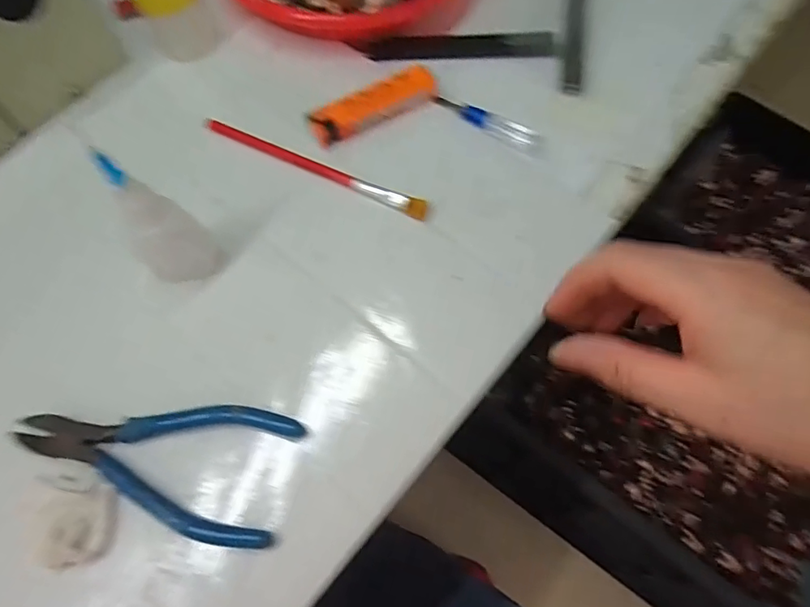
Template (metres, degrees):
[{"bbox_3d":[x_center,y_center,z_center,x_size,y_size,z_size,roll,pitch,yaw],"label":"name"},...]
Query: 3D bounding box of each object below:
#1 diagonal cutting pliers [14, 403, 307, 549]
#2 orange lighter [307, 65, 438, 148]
[{"bbox_3d":[-0.113,0.069,0.239,0.120,0.011,0.058,12,66,2],"label":"diagonal cutting pliers"},{"bbox_3d":[-0.017,-0.119,0.315,0.081,0.010,0.023,-32,71,-15],"label":"orange lighter"}]

